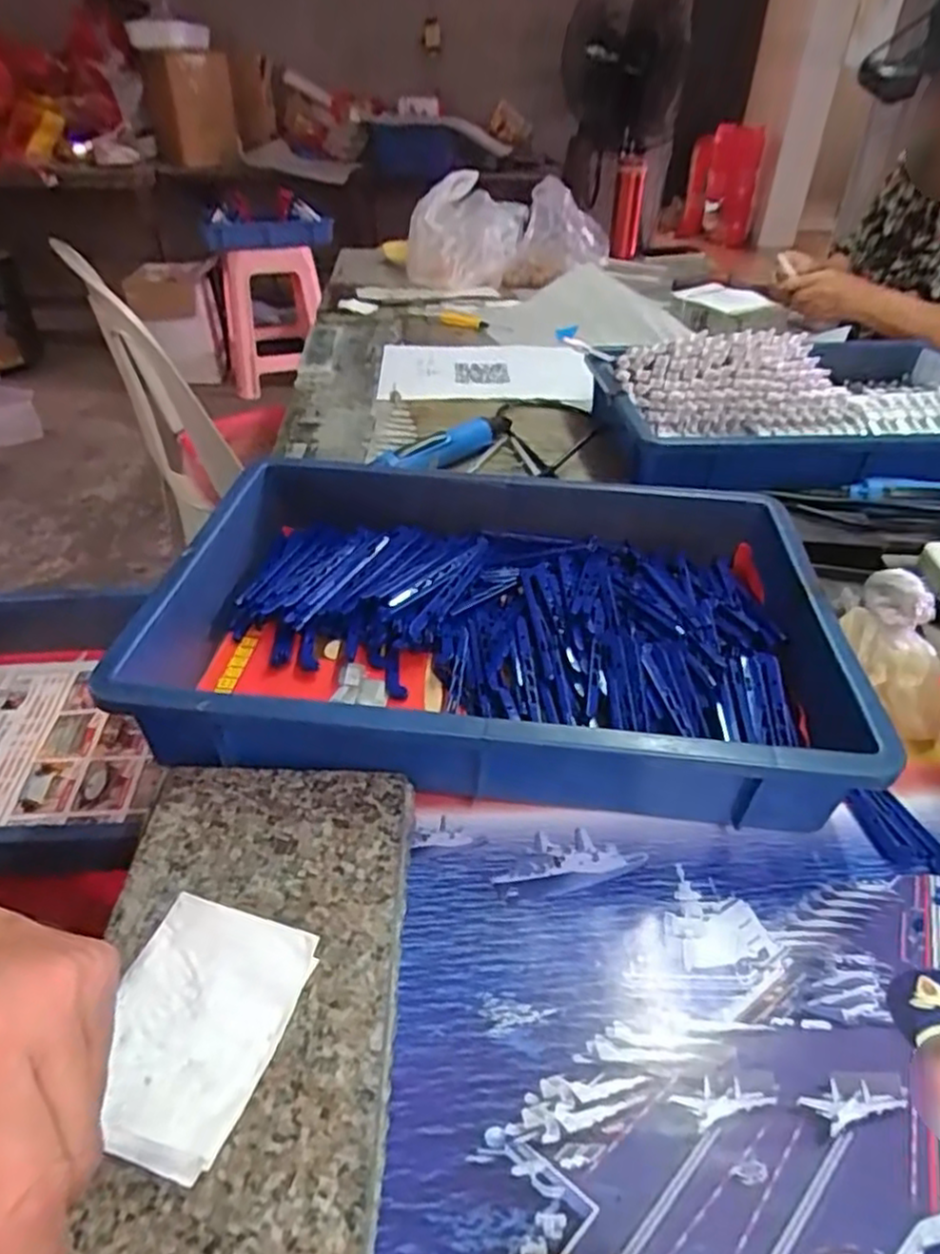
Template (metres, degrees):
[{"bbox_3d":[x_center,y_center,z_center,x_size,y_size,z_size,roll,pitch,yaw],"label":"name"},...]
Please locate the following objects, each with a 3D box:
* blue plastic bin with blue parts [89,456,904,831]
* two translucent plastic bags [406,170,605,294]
[{"bbox_3d":[0.031,-0.004,0.492,0.440,0.082,0.287,4,39,4],"label":"blue plastic bin with blue parts"},{"bbox_3d":[0.077,-0.745,1.348,0.379,0.179,0.219,-30,49,-33],"label":"two translucent plastic bags"}]

